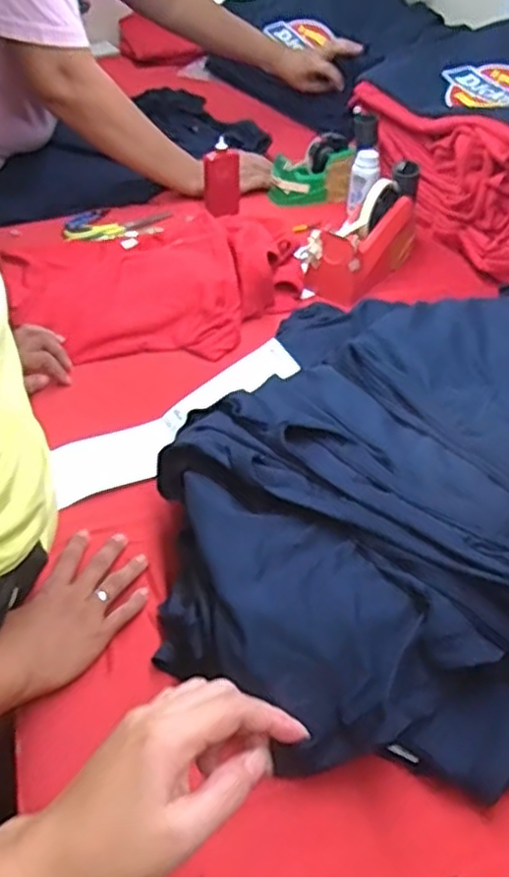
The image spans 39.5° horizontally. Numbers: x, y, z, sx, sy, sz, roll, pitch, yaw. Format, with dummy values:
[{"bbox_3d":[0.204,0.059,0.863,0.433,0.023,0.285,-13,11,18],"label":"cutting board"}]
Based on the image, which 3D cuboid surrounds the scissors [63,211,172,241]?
[{"bbox_3d":[-0.204,-0.328,1.102,0.179,0.013,0.067,-16,47,-24],"label":"scissors"}]

